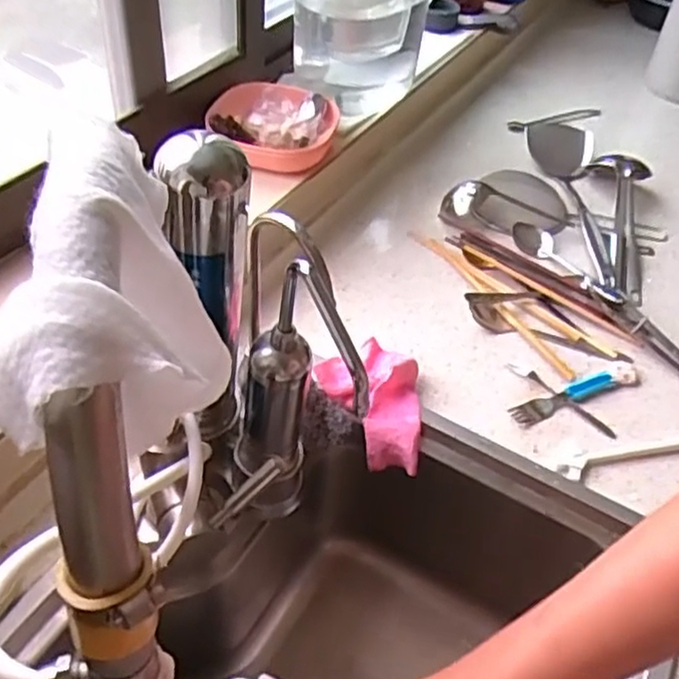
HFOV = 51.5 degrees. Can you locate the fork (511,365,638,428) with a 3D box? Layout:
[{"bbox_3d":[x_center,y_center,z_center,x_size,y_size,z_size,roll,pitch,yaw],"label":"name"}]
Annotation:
[{"bbox_3d":[0.239,0.054,0.713,0.153,0.008,0.027,-17,51,-21],"label":"fork"}]

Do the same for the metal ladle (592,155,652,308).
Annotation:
[{"bbox_3d":[0.351,-0.147,0.888,0.082,0.052,0.292,16,47,9],"label":"metal ladle"}]

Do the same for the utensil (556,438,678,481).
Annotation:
[{"bbox_3d":[0.283,0.106,0.670,0.174,0.009,0.027,-9,48,-15],"label":"utensil"}]

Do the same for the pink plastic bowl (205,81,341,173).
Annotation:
[{"bbox_3d":[-0.076,-0.250,0.816,0.136,0.042,0.133,11,46,4],"label":"pink plastic bowl"}]

